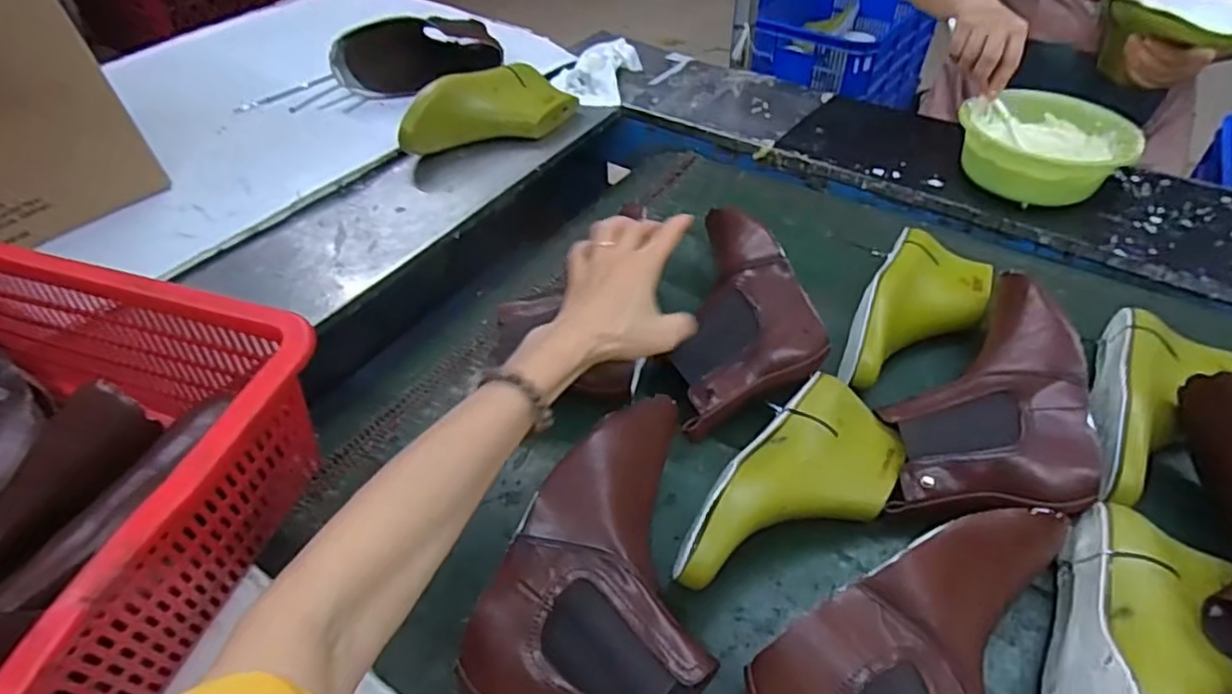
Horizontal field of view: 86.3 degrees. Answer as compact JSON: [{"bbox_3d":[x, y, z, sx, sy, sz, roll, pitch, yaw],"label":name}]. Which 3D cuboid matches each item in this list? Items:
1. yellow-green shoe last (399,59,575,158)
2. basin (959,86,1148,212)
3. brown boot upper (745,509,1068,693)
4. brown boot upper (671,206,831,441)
[{"bbox_3d":[-0.178,-0.329,0.908,0.253,0.082,0.102,-32,52,-24],"label":"yellow-green shoe last"},{"bbox_3d":[0.524,-0.242,0.809,0.190,0.073,0.162,-22,49,-16],"label":"basin"},{"bbox_3d":[0.215,0.206,0.410,0.241,0.091,0.141,-24,49,-17],"label":"brown boot upper"},{"bbox_3d":[0.137,-0.039,0.641,0.139,0.083,0.263,8,48,12],"label":"brown boot upper"}]

